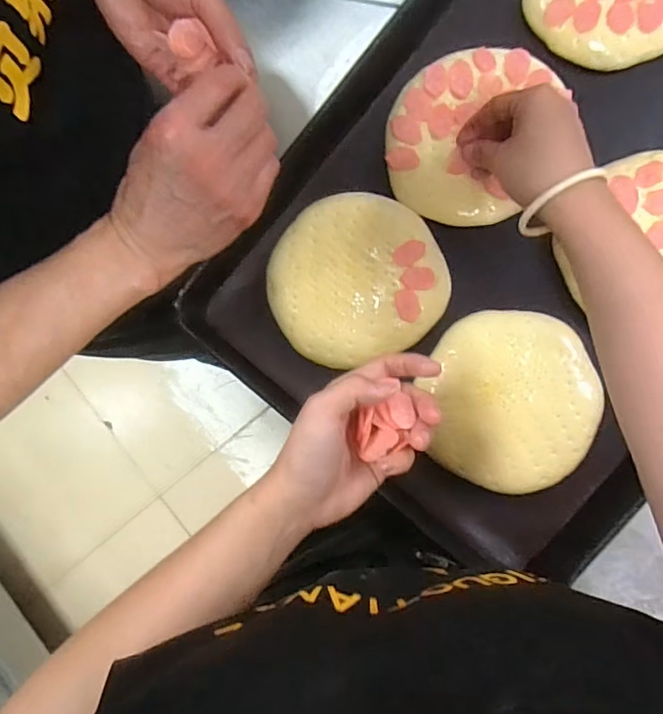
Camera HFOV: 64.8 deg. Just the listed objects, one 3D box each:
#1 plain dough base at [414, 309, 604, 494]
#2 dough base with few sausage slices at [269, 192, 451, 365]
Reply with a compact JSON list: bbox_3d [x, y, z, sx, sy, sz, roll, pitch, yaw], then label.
[{"bbox_3d":[0.153,0.036,0.445,0.139,0.014,0.146,-1,84,8],"label":"plain dough base"},{"bbox_3d":[0.021,-0.070,0.457,0.149,0.017,0.141,-1,84,8],"label":"dough base with few sausage slices"}]

